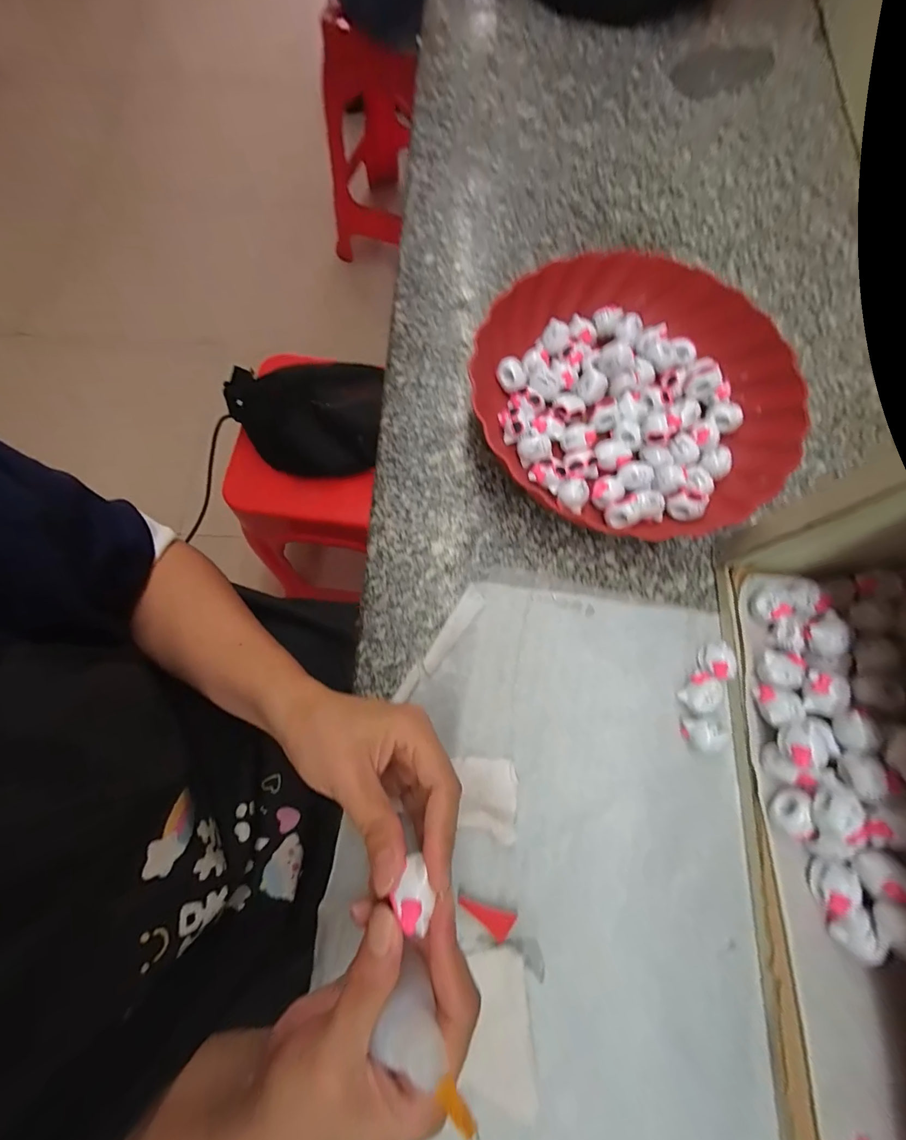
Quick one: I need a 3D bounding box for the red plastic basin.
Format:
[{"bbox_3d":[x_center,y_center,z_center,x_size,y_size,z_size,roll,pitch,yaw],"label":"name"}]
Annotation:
[{"bbox_3d":[0.144,-0.140,0.332,0.232,0.053,0.223,0,73,-1],"label":"red plastic basin"}]

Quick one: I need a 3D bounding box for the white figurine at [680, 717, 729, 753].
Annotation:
[{"bbox_3d":[0.164,0.108,0.272,0.021,0.020,0.021,-4,73,-3],"label":"white figurine"}]

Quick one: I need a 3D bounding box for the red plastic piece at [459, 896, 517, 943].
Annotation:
[{"bbox_3d":[0.019,0.206,0.246,0.034,0.005,0.014,15,73,3],"label":"red plastic piece"}]

